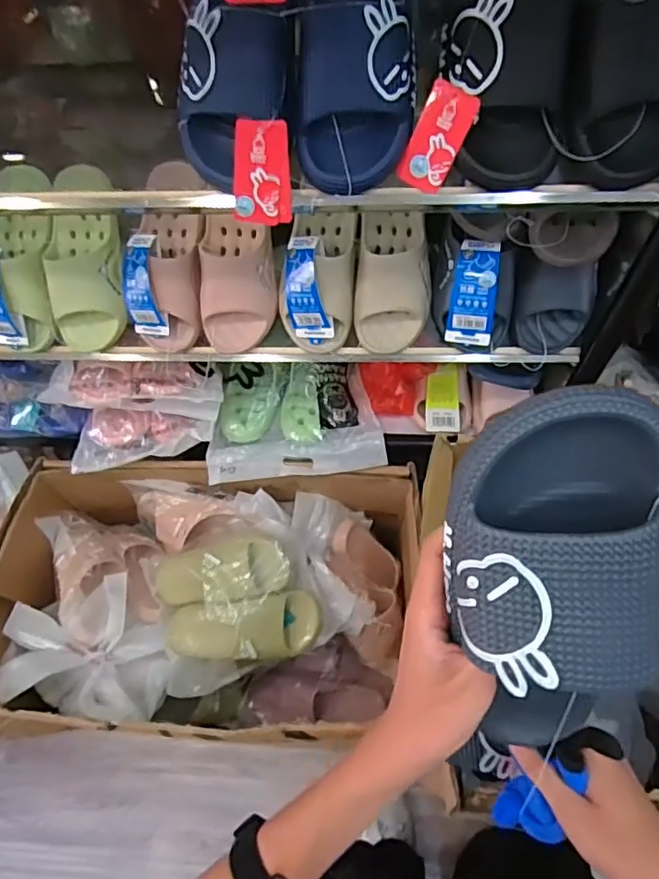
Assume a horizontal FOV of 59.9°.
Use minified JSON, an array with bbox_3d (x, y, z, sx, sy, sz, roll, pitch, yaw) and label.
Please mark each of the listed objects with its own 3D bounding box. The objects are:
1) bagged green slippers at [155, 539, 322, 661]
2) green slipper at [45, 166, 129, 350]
[{"bbox_3d":[-0.169,0.280,0.996,0.301,0.120,0.187,5,62,6],"label":"bagged green slippers"},{"bbox_3d":[-0.339,-0.253,0.800,0.102,0.059,0.248,0,95,3],"label":"green slipper"}]

